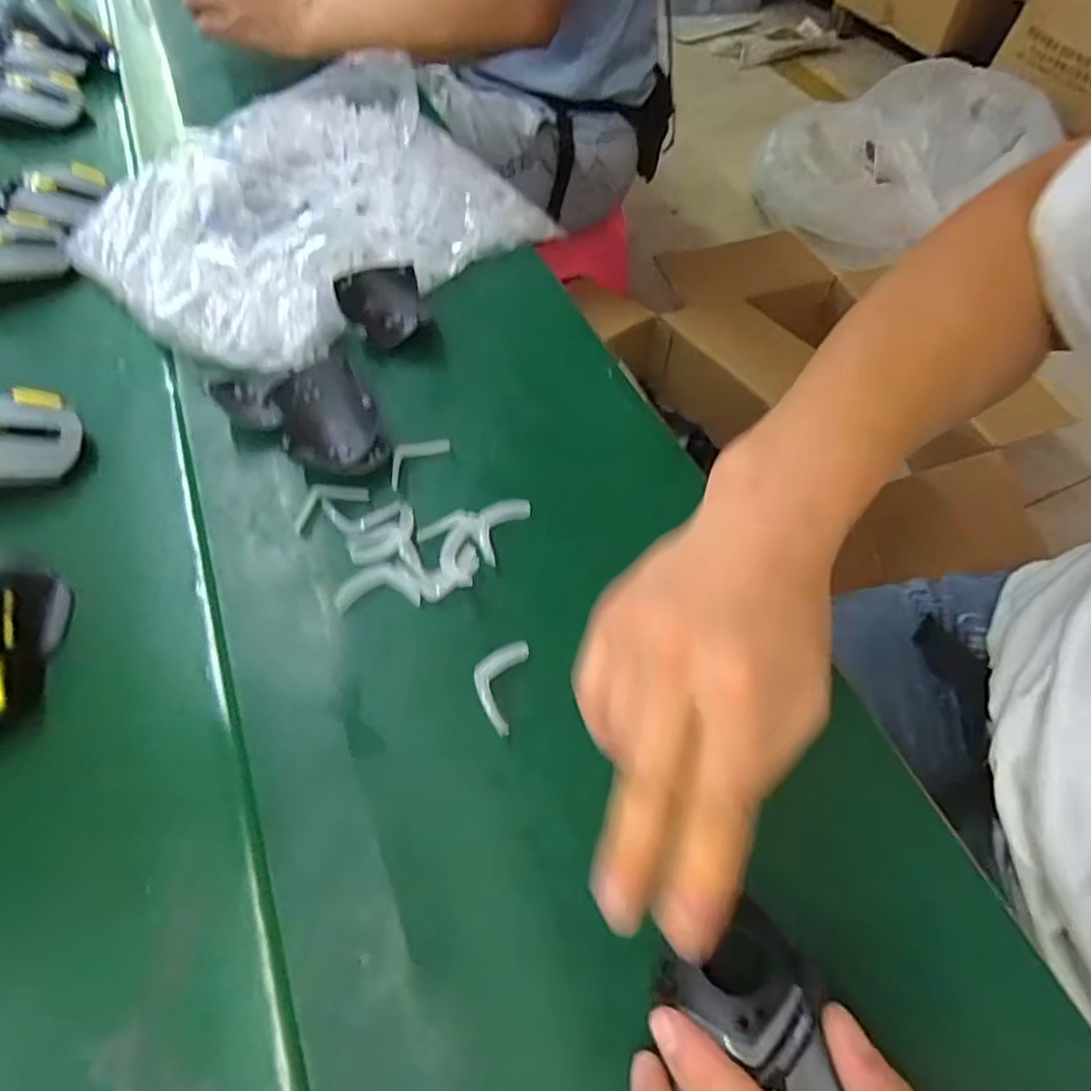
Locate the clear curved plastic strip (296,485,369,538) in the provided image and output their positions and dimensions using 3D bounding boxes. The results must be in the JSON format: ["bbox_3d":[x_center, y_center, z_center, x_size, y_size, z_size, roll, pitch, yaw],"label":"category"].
[{"bbox_3d":[-0.136,-0.027,0.393,0.048,0.004,0.027,-32,63,-18],"label":"clear curved plastic strip"}]

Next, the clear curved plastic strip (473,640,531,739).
[{"bbox_3d":[-0.026,0.072,0.335,0.025,0.005,0.049,12,59,8],"label":"clear curved plastic strip"}]

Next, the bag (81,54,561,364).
[{"bbox_3d":[-0.209,-0.295,0.514,0.295,0.070,0.314,38,65,21],"label":"bag"}]

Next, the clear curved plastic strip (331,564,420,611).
[{"bbox_3d":[-0.096,0.023,0.361,0.048,0.004,0.027,-9,58,-5],"label":"clear curved plastic strip"}]

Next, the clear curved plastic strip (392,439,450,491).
[{"bbox_3d":[-0.086,-0.057,0.413,0.048,0.006,0.025,-39,65,-21],"label":"clear curved plastic strip"}]

